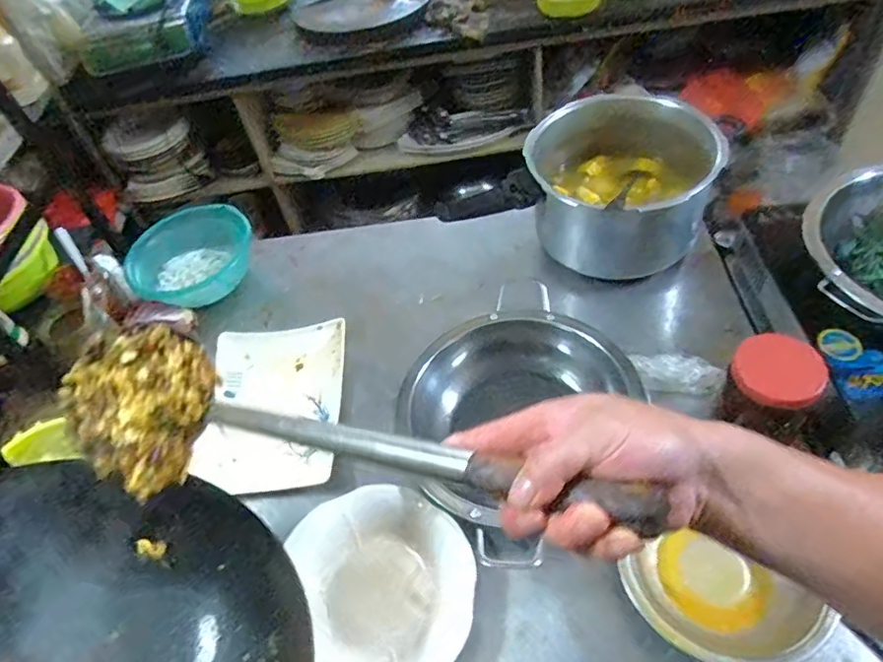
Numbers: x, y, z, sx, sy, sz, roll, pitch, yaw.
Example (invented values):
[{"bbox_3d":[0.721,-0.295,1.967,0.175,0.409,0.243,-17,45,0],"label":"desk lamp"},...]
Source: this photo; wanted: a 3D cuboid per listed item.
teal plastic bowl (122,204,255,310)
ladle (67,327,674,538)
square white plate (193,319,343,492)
[{"bbox_3d":[-0.406,-0.123,0.956,0.202,0.064,0.178,-22,52,-11],"label":"teal plastic bowl"},{"bbox_3d":[-0.097,0.072,0.389,0.464,0.080,0.116,5,50,34],"label":"ladle"},{"bbox_3d":[-0.231,0.096,0.784,0.190,0.030,0.236,-4,51,3],"label":"square white plate"}]

